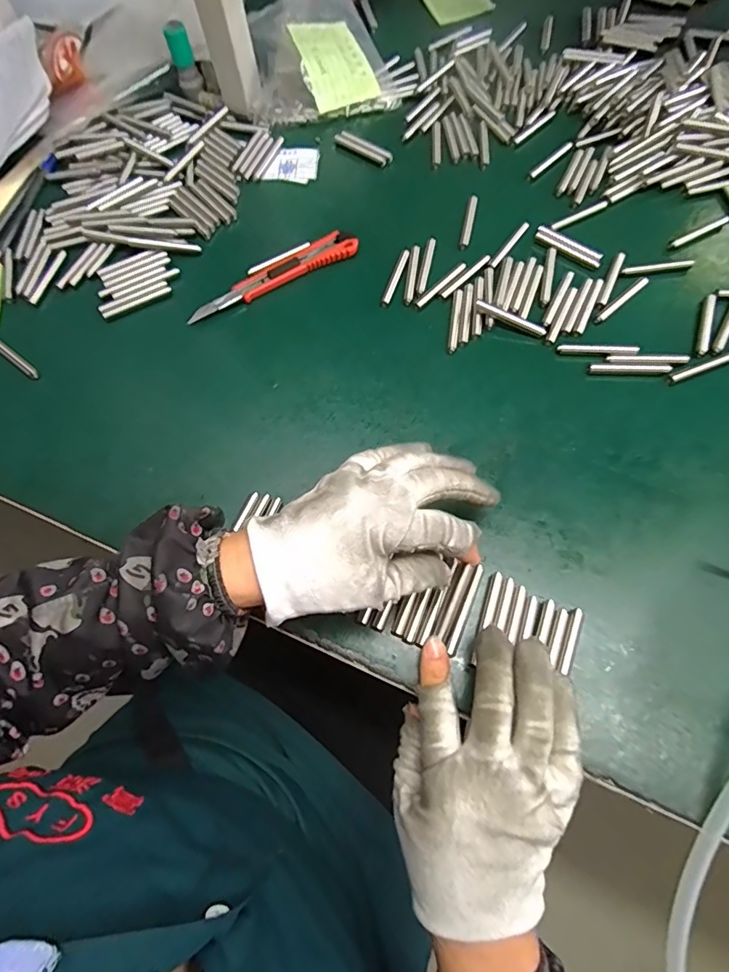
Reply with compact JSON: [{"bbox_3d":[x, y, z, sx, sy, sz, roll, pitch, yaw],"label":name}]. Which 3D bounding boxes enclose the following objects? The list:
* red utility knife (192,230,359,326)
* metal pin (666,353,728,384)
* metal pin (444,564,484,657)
[{"bbox_3d":[-0.076,-0.175,0.399,0.150,0.008,0.023,-28,70,-8],"label":"red utility knife"},{"bbox_3d":[0.251,-0.088,0.354,0.059,0.004,0.007,-21,69,-5],"label":"metal pin"},{"bbox_3d":[0.062,0.075,0.297,0.008,0.008,0.057,22,67,11],"label":"metal pin"}]

